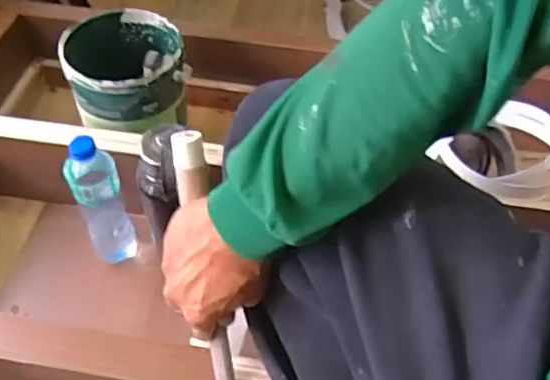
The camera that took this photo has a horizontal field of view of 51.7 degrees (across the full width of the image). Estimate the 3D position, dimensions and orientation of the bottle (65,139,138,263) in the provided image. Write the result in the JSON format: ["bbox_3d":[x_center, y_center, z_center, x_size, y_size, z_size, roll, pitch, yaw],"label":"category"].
[{"bbox_3d":[-0.237,0.014,0.768,0.064,0.217,0.064,-23,56,-18],"label":"bottle"}]

